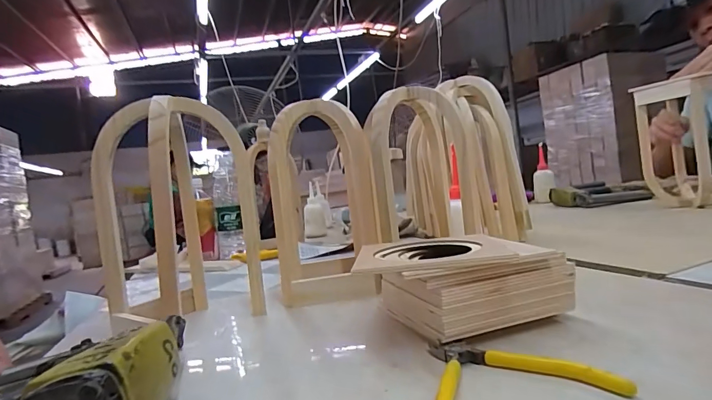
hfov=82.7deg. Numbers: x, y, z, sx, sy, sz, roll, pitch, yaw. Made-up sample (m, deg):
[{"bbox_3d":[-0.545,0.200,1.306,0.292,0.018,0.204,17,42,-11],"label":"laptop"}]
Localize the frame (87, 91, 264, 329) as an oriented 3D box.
[{"bbox_3d":[-0.193,0.017,0.456,0.121,0.246,0.116,-6,3,38],"label":"frame"}]

